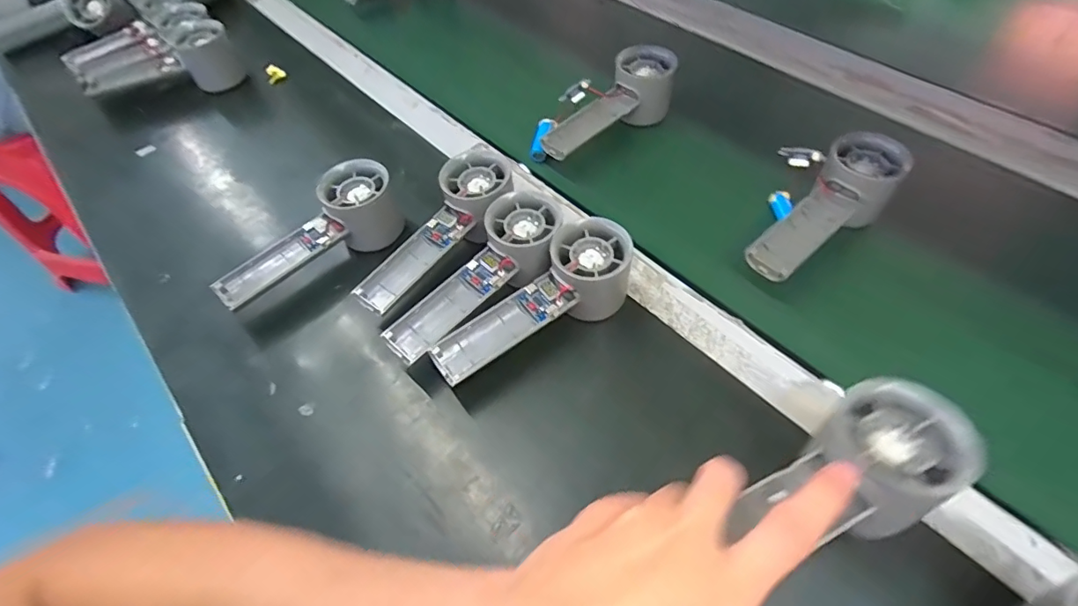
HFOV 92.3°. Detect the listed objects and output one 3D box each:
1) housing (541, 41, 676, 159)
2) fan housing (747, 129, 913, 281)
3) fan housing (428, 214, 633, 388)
[{"bbox_3d":[0.070,-0.189,0.507,0.056,0.062,0.156,38,66,25],"label":"housing"},{"bbox_3d":[0.227,-0.069,0.416,0.153,0.047,0.054,-42,60,-11],"label":"fan housing"},{"bbox_3d":[0.000,0.006,0.378,0.160,0.057,0.054,-37,58,-7],"label":"fan housing"}]

